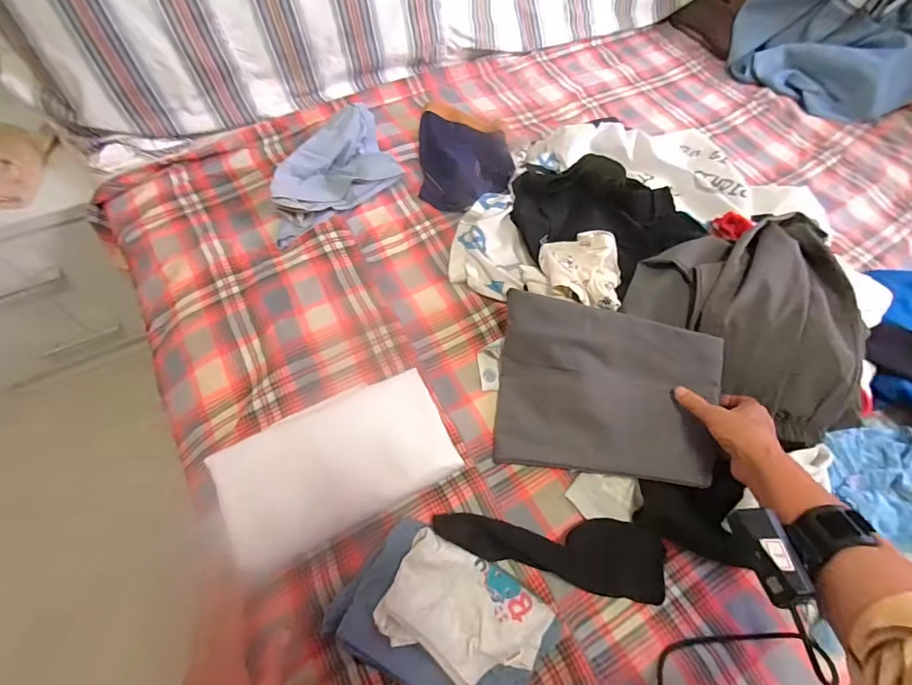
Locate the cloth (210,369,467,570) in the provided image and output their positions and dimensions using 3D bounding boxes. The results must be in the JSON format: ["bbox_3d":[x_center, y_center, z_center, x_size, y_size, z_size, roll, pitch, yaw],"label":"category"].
[{"bbox_3d":[-0.139,0.142,0.509,0.263,0.029,0.140,-25,65,-16],"label":"cloth"}]

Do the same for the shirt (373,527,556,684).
[{"bbox_3d":[0.008,0.279,0.440,0.157,0.019,0.102,28,68,8],"label":"shirt"}]

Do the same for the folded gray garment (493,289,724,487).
[{"bbox_3d":[0.185,0.053,0.530,0.257,0.036,0.208,6,78,10],"label":"folded gray garment"}]

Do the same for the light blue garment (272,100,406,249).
[{"bbox_3d":[-0.222,-0.291,0.723,0.250,0.069,0.153,-36,69,-20],"label":"light blue garment"}]

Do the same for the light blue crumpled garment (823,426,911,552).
[{"bbox_3d":[0.557,0.173,0.521,0.213,0.042,0.141,-2,61,-4],"label":"light blue crumpled garment"}]

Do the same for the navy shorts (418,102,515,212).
[{"bbox_3d":[0.018,-0.345,0.788,0.165,0.030,0.255,-2,61,-4],"label":"navy shorts"}]

